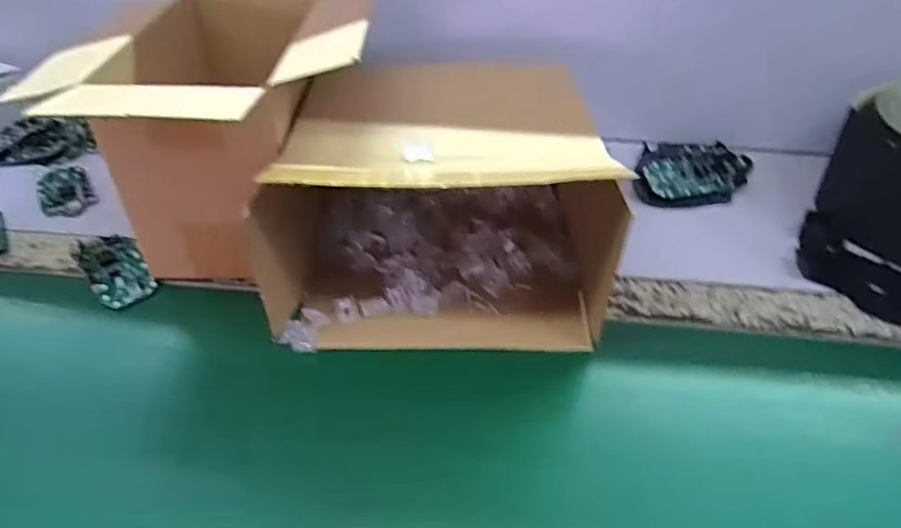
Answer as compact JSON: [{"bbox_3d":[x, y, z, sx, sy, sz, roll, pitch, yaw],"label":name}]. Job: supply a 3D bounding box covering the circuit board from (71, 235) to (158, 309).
[{"bbox_3d":[-0.287,0.002,0.494,0.046,0.013,0.088,-31,53,-29],"label":"circuit board"}]

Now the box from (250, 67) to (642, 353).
[{"bbox_3d":[-0.013,-0.068,0.470,0.250,0.143,0.229,1,44,-1],"label":"box"}]

